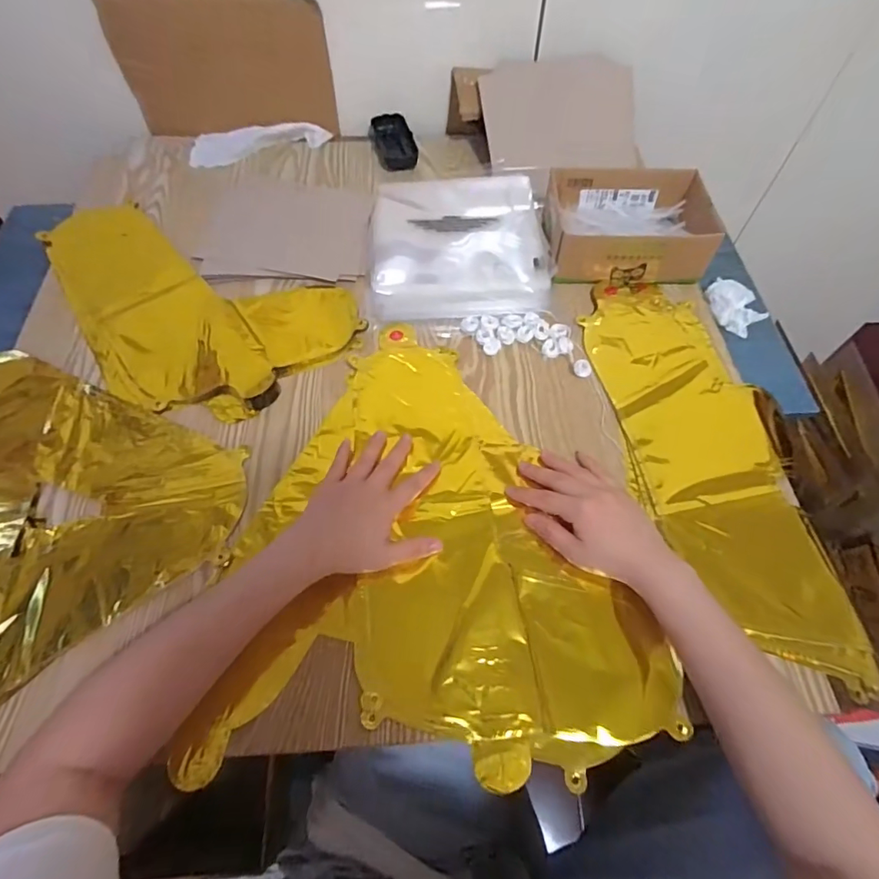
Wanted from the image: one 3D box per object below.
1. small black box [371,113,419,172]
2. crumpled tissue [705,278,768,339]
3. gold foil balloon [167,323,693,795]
[{"bbox_3d":[-0.066,-0.438,0.727,0.057,0.023,0.108,-15,62,-9],"label":"small black box"},{"bbox_3d":[0.352,-0.160,0.592,0.071,0.029,0.062,34,66,17],"label":"crumpled tissue"},{"bbox_3d":[-0.003,0.071,0.458,0.360,0.014,0.396,0,61,0],"label":"gold foil balloon"}]

